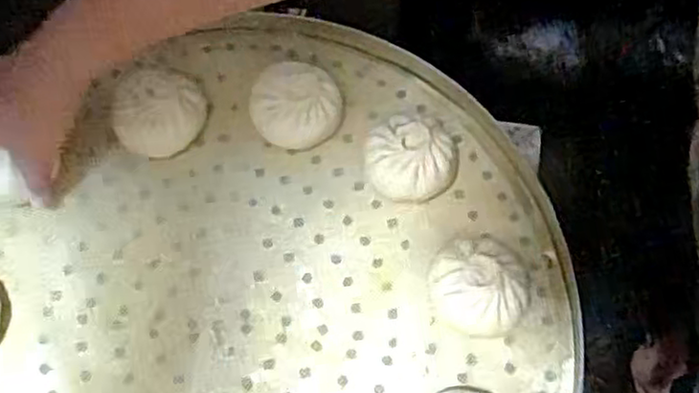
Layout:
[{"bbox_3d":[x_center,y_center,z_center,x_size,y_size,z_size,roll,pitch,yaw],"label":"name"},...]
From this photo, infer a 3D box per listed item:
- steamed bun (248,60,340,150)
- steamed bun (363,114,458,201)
[{"bbox_3d":[-0.038,-0.068,0.524,0.067,0.047,0.062,9,70,6],"label":"steamed bun"},{"bbox_3d":[0.043,-0.026,0.498,0.059,0.042,0.064,-1,70,2],"label":"steamed bun"}]

